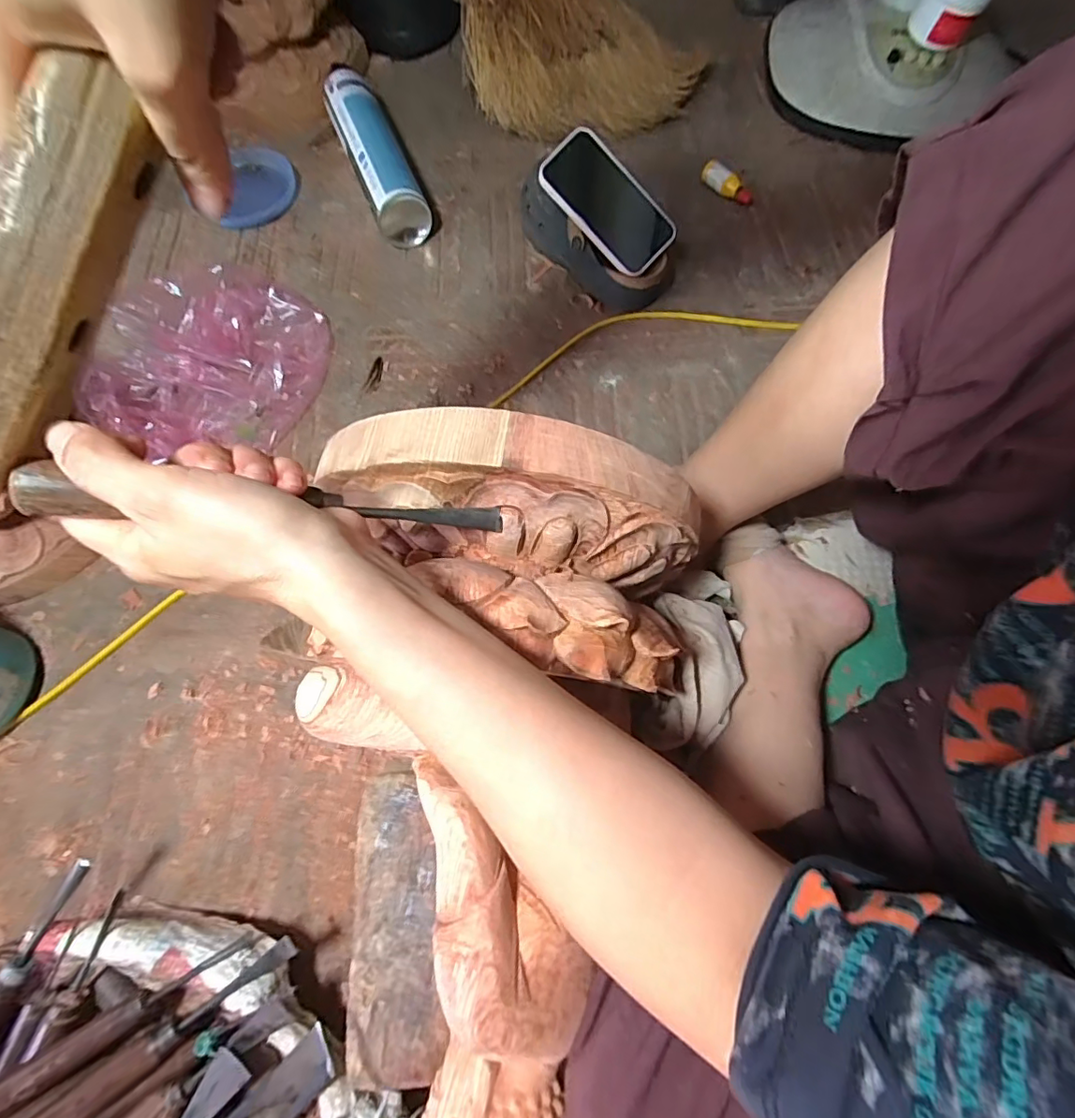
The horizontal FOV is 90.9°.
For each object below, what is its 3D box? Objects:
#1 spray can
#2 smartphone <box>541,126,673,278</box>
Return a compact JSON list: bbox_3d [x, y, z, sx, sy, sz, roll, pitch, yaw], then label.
[{"bbox_3d":[-0.199,-0.497,0.654,0.065,0.061,0.276,-22,71,-7],"label":"spray can"},{"bbox_3d":[0.076,-0.371,0.552,0.073,0.012,0.146,-45,97,-1],"label":"smartphone"}]

